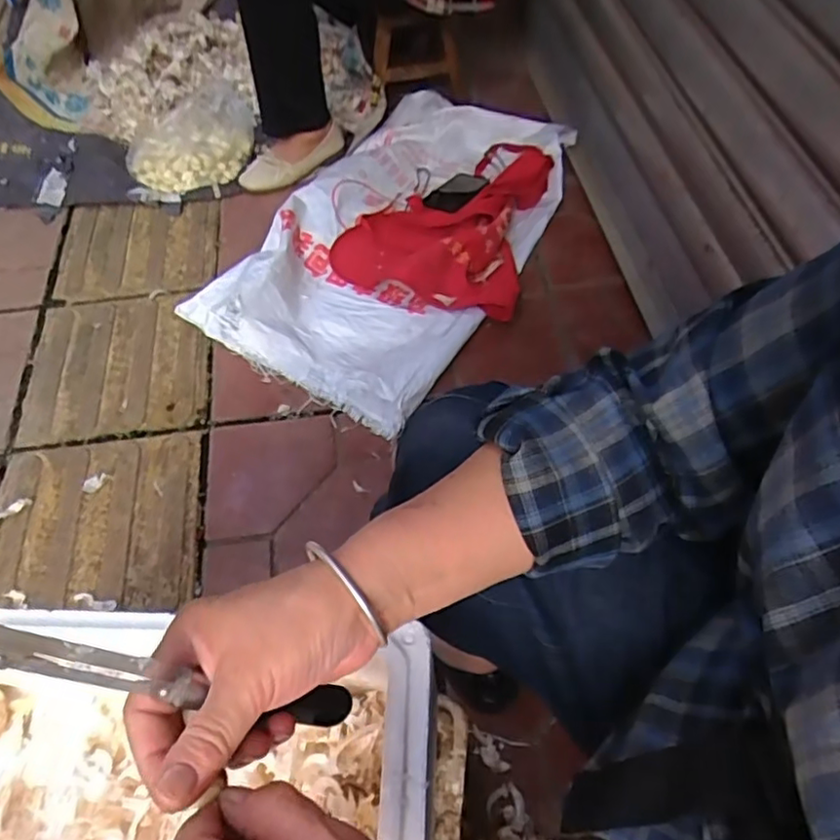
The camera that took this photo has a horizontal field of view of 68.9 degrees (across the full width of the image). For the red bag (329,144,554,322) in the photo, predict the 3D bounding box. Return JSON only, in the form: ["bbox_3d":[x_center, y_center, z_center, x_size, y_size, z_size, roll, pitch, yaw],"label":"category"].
[{"bbox_3d":[0.074,-0.418,1.194,0.346,0.108,0.499,18,58,12],"label":"red bag"}]

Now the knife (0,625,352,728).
[{"bbox_3d":[-0.102,0.114,0.268,0.017,0.181,0.016,-26,47,36],"label":"knife"}]

